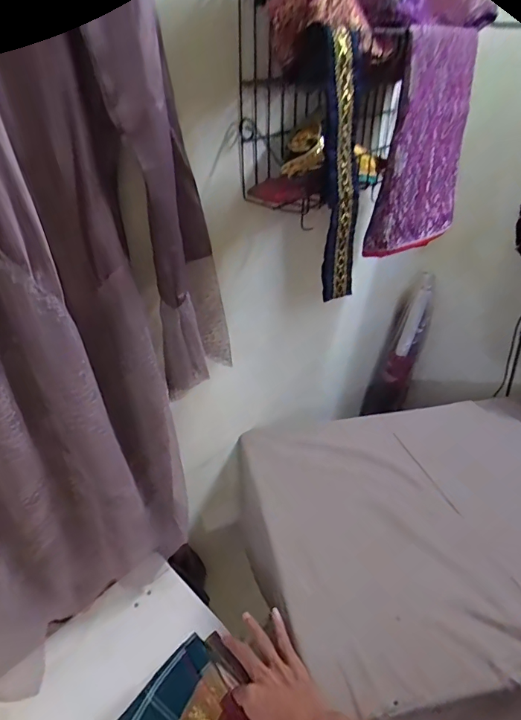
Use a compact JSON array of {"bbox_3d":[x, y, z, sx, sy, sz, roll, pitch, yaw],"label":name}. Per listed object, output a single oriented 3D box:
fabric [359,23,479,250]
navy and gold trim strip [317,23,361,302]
[{"bbox_3d":[0.275,-0.338,0.689,0.228,0.297,0.057,-28,44,-35],"label":"fabric"},{"bbox_3d":[0.098,-0.221,0.536,0.047,0.300,0.087,23,40,28],"label":"navy and gold trim strip"}]

